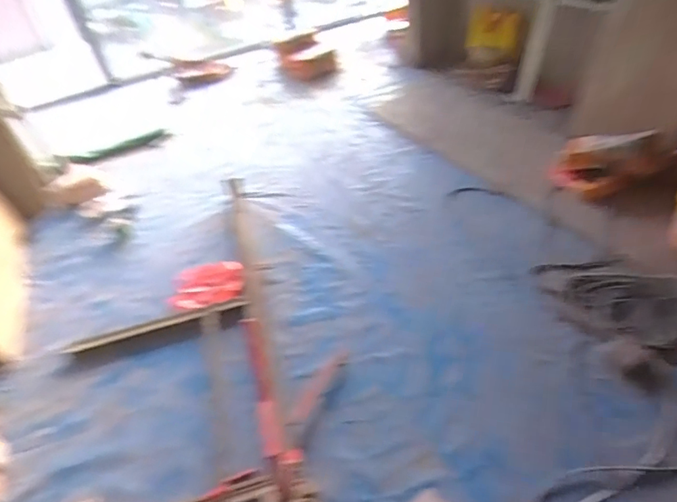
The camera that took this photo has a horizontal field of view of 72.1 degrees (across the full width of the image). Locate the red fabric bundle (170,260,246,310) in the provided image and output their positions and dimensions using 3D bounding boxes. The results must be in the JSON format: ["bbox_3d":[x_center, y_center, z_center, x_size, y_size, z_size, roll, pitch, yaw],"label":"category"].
[{"bbox_3d":[-0.536,0.143,1.908,0.294,0.102,0.200,0,41,10],"label":"red fabric bundle"}]

